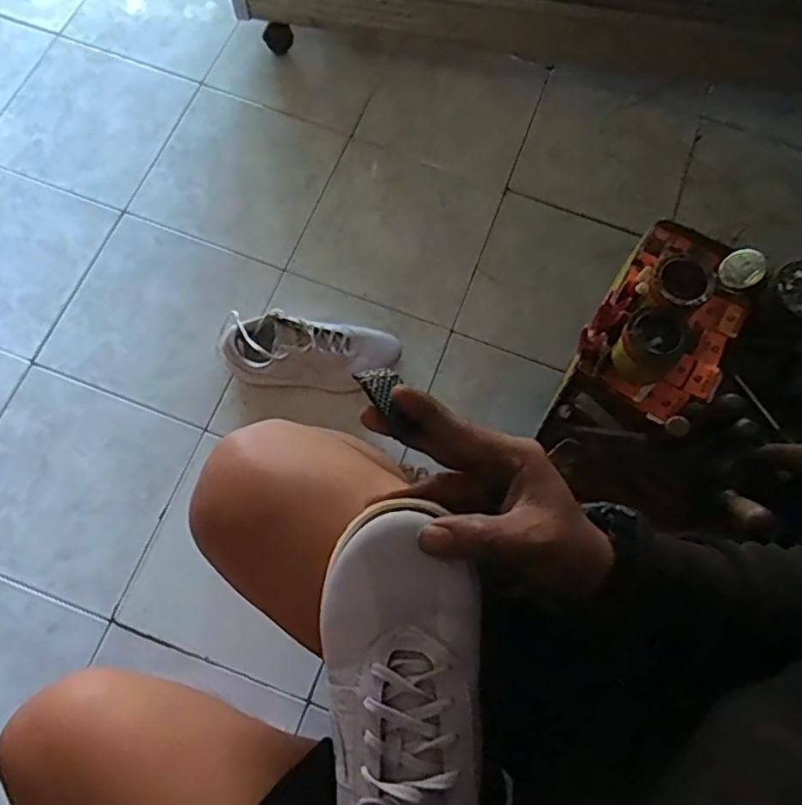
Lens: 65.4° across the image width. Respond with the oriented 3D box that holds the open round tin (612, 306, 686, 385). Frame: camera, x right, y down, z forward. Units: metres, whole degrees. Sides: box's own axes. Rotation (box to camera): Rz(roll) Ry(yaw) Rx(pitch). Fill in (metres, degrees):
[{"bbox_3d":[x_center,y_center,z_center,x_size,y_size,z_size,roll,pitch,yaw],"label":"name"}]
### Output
[{"bbox_3d":[0.241,-0.056,0.615,0.050,0.060,0.058,-38,77,-13],"label":"open round tin"}]

